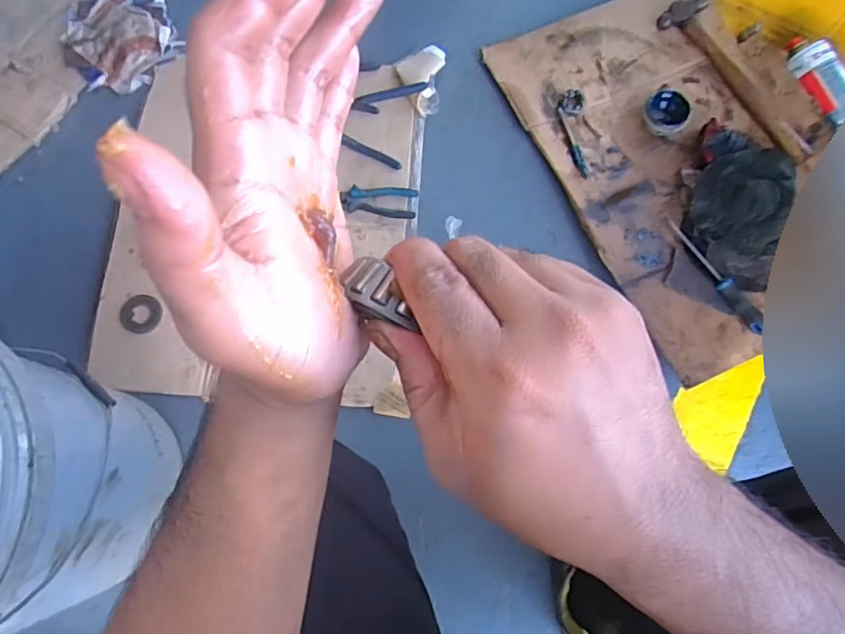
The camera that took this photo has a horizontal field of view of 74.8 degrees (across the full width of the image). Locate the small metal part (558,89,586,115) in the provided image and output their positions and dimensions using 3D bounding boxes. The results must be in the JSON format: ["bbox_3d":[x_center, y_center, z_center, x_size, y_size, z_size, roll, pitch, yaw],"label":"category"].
[{"bbox_3d":[0.249,-0.358,0.919,0.042,0.009,0.047,20,75,4],"label":"small metal part"}]

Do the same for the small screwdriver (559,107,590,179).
[{"bbox_3d":[0.243,-0.284,0.893,0.019,0.011,0.136,-11,75,-4],"label":"small screwdriver"}]

